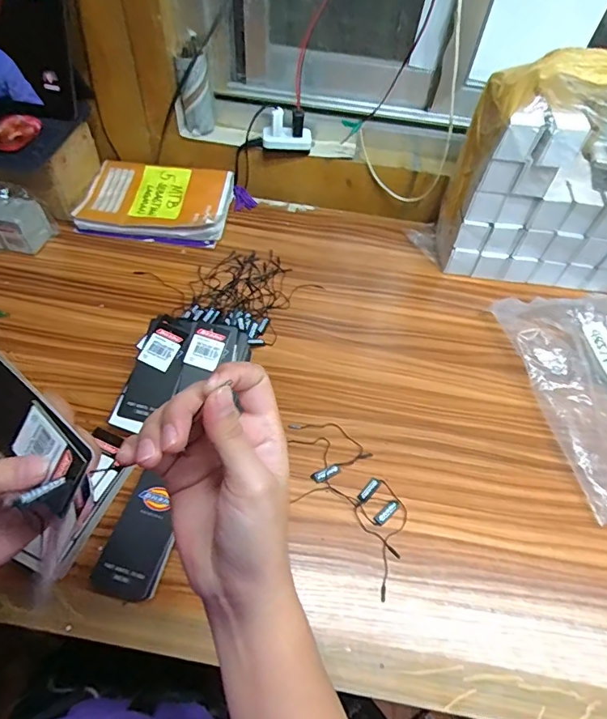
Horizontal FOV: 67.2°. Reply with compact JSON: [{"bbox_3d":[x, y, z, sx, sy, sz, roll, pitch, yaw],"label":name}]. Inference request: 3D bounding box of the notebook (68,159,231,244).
[{"bbox_3d":[-0.214,-0.241,0.678,0.203,0.022,0.148,5,53,-1],"label":"notebook"}]

